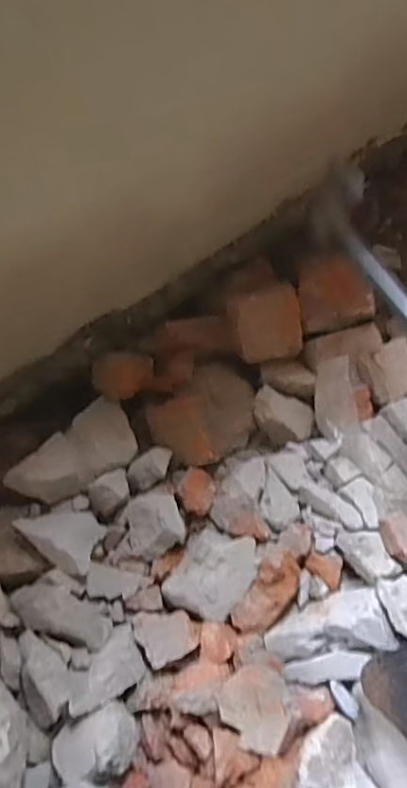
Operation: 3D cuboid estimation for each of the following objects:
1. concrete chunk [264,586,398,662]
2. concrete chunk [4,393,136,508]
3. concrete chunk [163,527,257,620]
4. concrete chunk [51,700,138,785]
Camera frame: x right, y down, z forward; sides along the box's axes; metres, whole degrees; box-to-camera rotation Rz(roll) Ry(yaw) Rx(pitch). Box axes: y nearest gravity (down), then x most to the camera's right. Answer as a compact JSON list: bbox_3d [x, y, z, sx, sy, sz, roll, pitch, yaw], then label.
[{"bbox_3d":[0.133,0.253,0.626,0.131,0.046,0.062,-21,70,19],"label":"concrete chunk"},{"bbox_3d":[-0.153,0.077,0.703,0.162,0.049,0.085,-35,73,-32],"label":"concrete chunk"},{"bbox_3d":[0.011,0.204,0.661,0.081,0.040,0.105,27,73,11],"label":"concrete chunk"},{"bbox_3d":[-0.110,0.356,0.583,0.083,0.037,0.067,-25,30,0],"label":"concrete chunk"}]

